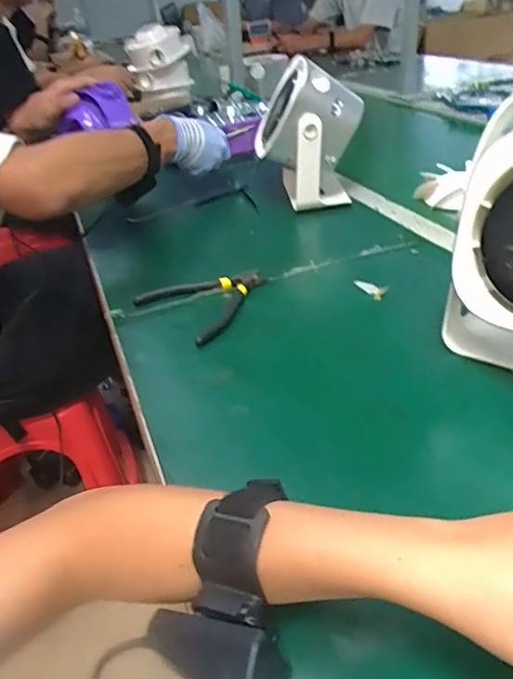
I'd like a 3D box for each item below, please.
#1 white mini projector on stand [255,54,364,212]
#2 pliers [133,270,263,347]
[{"bbox_3d":[0.071,-0.291,0.775,0.141,0.181,0.122,-9,34,-2],"label":"white mini projector on stand"},{"bbox_3d":[-0.046,-0.046,0.579,0.127,0.009,0.130,-29,40,-29],"label":"pliers"}]

